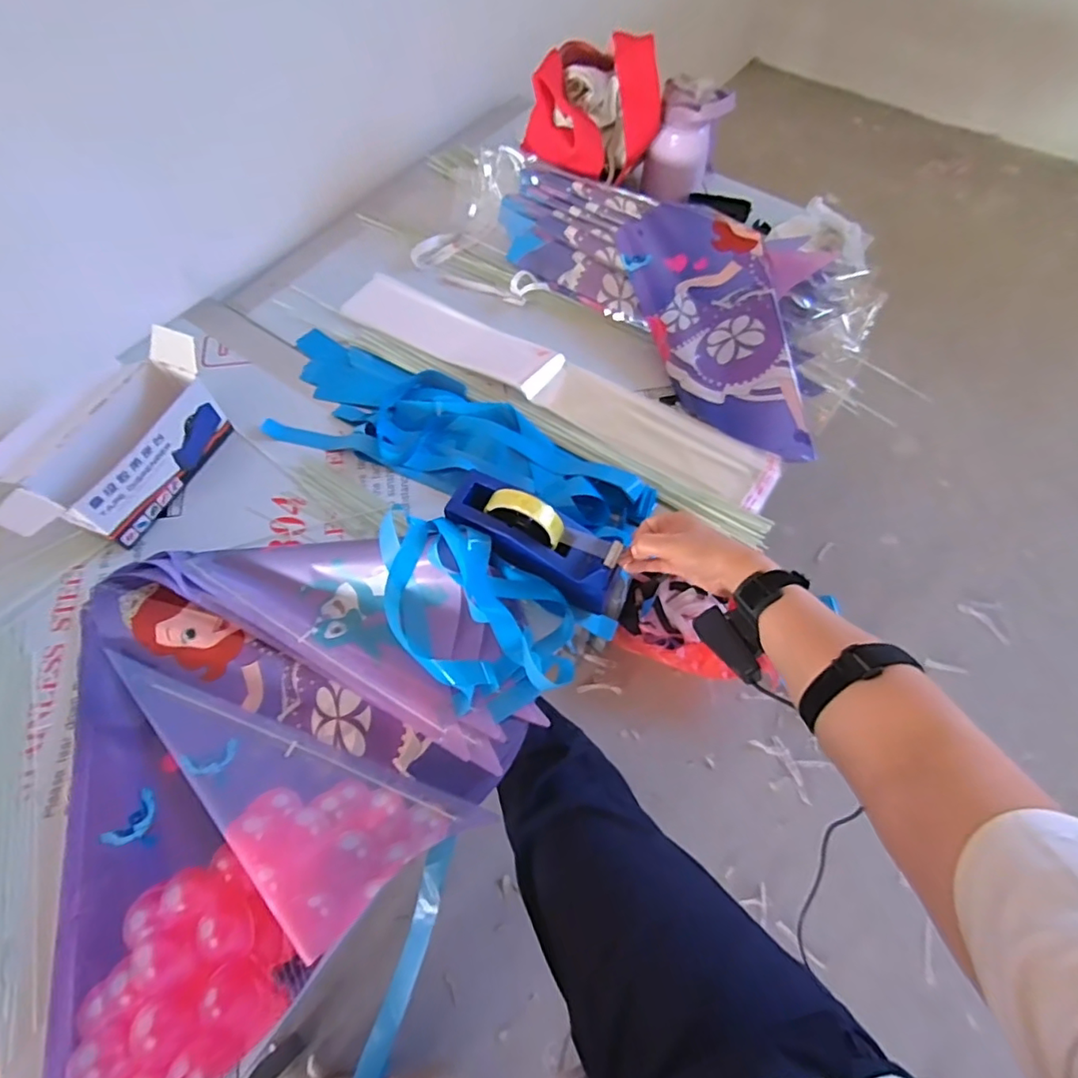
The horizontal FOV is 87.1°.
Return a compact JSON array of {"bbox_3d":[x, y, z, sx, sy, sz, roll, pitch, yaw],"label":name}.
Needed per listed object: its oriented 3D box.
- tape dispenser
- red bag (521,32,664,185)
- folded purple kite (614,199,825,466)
[{"bbox_3d":[-0.003,-0.002,0.624,0.203,0.079,0.066,33,67,2],"label":"tape dispenser"},{"bbox_3d":[0.078,-0.671,0.885,0.192,0.149,0.138,28,66,14],"label":"red bag"},{"bbox_3d":[0.262,-0.300,0.816,0.186,0.028,0.416,-16,76,0],"label":"folded purple kite"}]

